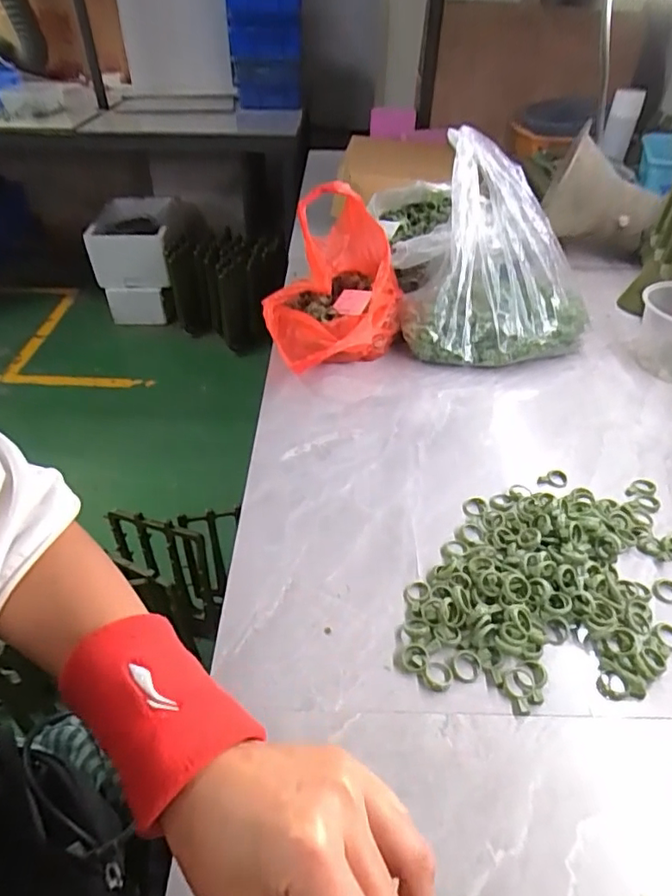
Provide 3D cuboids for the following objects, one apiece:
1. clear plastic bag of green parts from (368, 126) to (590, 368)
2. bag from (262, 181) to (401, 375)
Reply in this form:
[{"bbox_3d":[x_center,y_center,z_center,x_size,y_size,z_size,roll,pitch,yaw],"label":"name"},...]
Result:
[{"bbox_3d":[0.203,-0.251,0.732,0.245,0.218,0.219,-10,42,-13],"label":"clear plastic bag of green parts"},{"bbox_3d":[-0.008,-0.206,0.697,0.179,0.183,0.236,5,41,4],"label":"bag"}]

